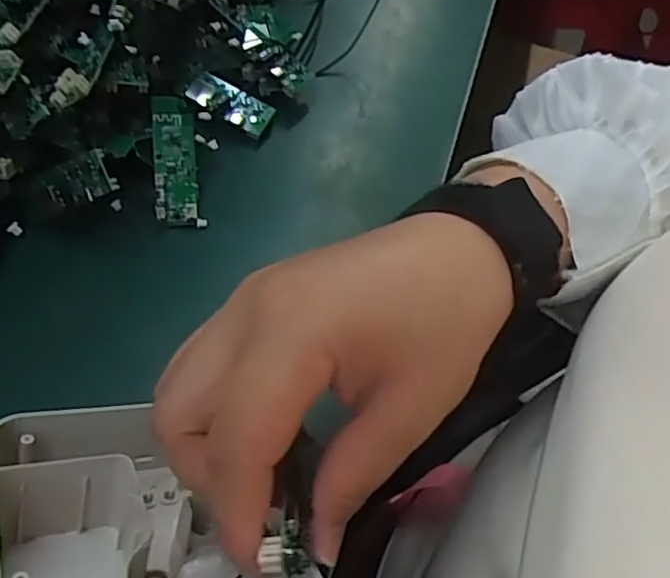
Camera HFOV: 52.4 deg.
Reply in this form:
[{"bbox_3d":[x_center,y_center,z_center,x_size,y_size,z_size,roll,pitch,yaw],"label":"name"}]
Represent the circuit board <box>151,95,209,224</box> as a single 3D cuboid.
[{"bbox_3d":[-0.089,-0.071,0.380,0.024,0.012,0.072,-5,86,-8],"label":"circuit board"}]

